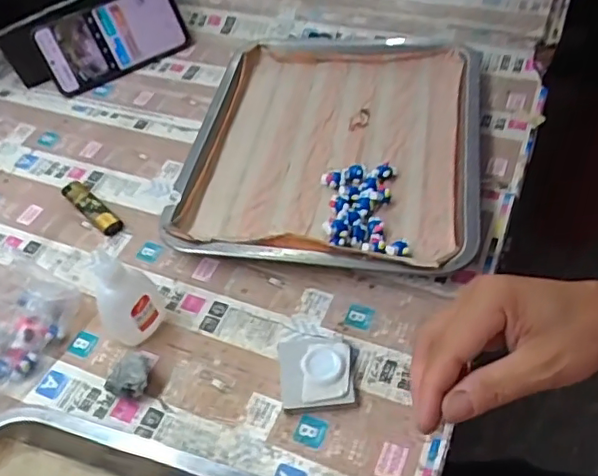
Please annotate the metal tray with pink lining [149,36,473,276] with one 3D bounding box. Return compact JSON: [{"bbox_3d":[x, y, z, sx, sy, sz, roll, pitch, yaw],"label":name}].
[{"bbox_3d":[0.033,-0.091,0.560,0.269,0.027,0.299,6,51,10],"label":"metal tray with pink lining"}]

